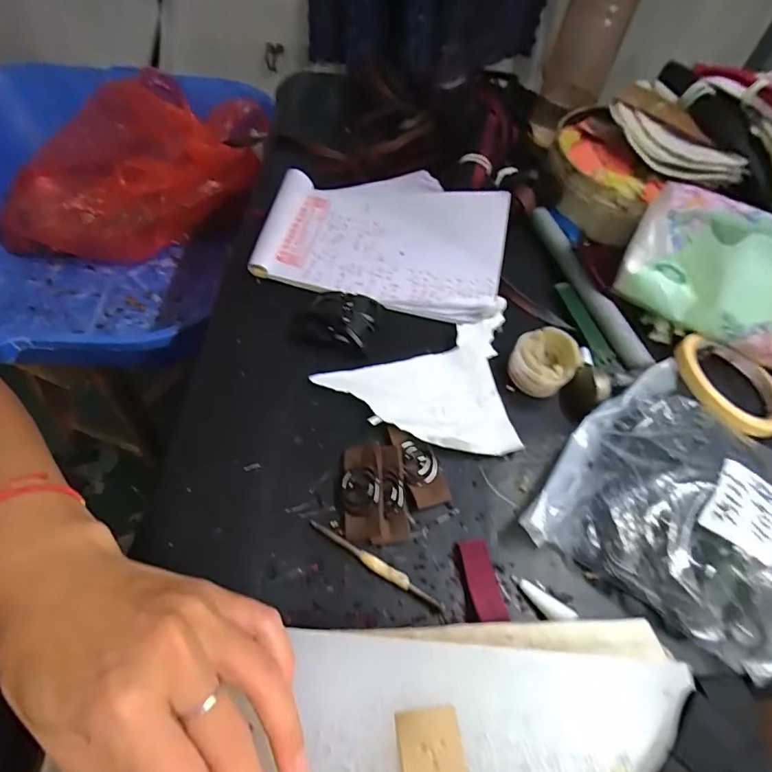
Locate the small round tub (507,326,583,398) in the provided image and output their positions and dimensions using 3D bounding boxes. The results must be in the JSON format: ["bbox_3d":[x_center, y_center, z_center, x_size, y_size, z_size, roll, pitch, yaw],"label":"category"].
[{"bbox_3d":[0.121,-0.020,0.356,0.046,0.027,0.046,2,56,-3],"label":"small round tub"}]

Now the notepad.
[{"bbox_3d":[-0.002,-0.142,0.425,0.217,0.040,0.148,12,56,4],"label":"notepad"}]

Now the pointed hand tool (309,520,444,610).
[{"bbox_3d":[-0.008,0.108,0.282,0.093,0.005,0.008,28,58,14],"label":"pointed hand tool"}]

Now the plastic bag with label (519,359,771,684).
[{"bbox_3d":[0.197,0.065,0.298,0.155,0.029,0.163,33,61,20],"label":"plastic bag with label"}]

